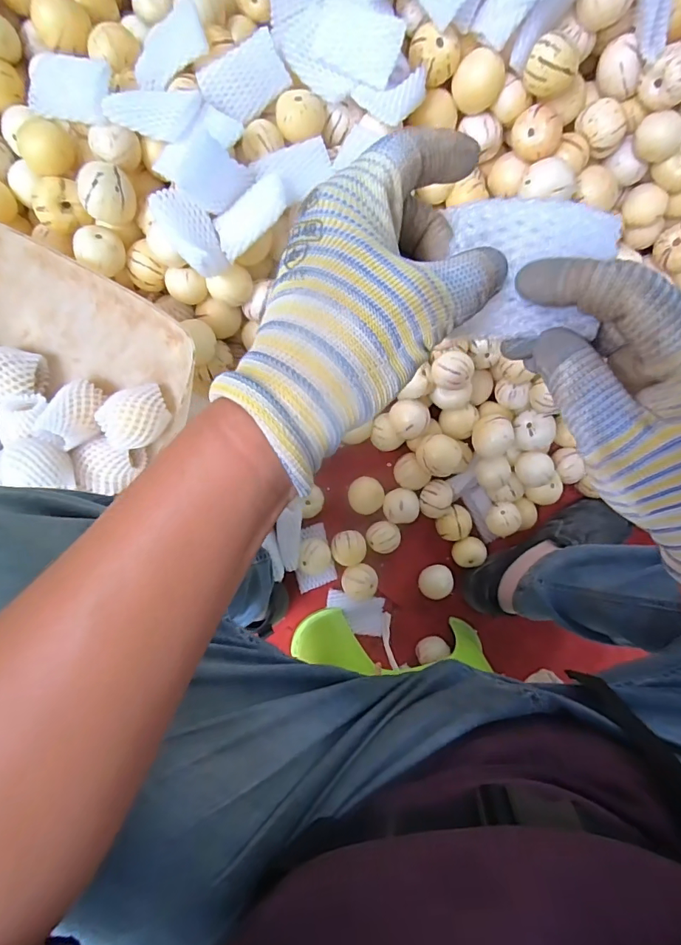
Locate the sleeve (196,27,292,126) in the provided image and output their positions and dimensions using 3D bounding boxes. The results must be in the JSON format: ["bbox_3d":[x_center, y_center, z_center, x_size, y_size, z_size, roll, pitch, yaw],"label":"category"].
[{"bbox_3d":[-0.095,-0.396,0.470,0.086,0.016,0.051,-36,93,-3],"label":"sleeve"}]

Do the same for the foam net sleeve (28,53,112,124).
[{"bbox_3d":[-0.272,-0.384,0.468,0.091,0.014,0.055,18,104,13],"label":"foam net sleeve"}]

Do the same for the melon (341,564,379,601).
[{"bbox_3d":[0.028,0.153,0.657,0.051,0.045,0.047,0,90,-4],"label":"melon"}]

